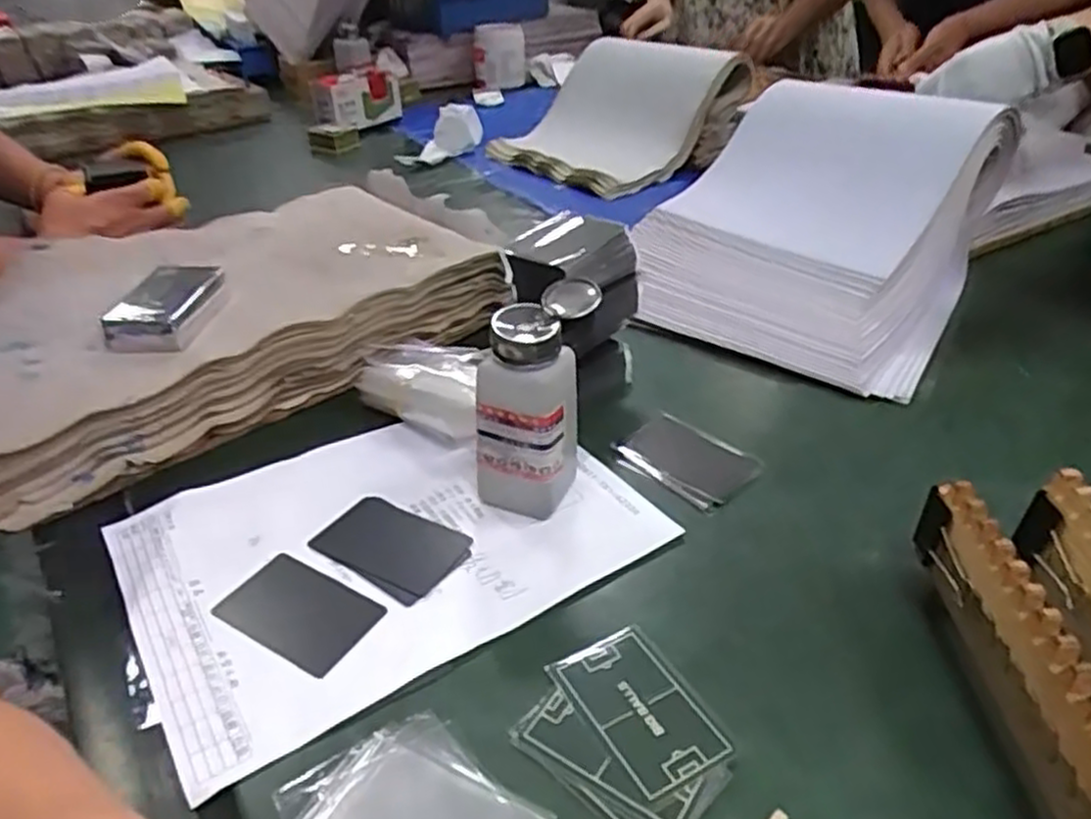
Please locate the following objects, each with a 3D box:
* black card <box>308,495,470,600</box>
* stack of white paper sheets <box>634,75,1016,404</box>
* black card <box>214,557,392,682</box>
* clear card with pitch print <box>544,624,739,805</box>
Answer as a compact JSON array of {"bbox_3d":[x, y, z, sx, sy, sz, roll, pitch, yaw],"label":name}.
[{"bbox_3d":[-0.095,0.083,0.476,0.088,0.004,0.055,16,37,25],"label":"black card"},{"bbox_3d":[0.245,-0.184,0.732,0.292,0.140,0.364,20,39,27],"label":"stack of white paper sheets"},{"bbox_3d":[-0.137,0.113,0.429,0.085,0.004,0.055,17,36,26],"label":"black card"},{"bbox_3d":[0.046,0.145,0.376,0.052,0.004,0.086,-18,38,-24],"label":"clear card with pitch print"}]

